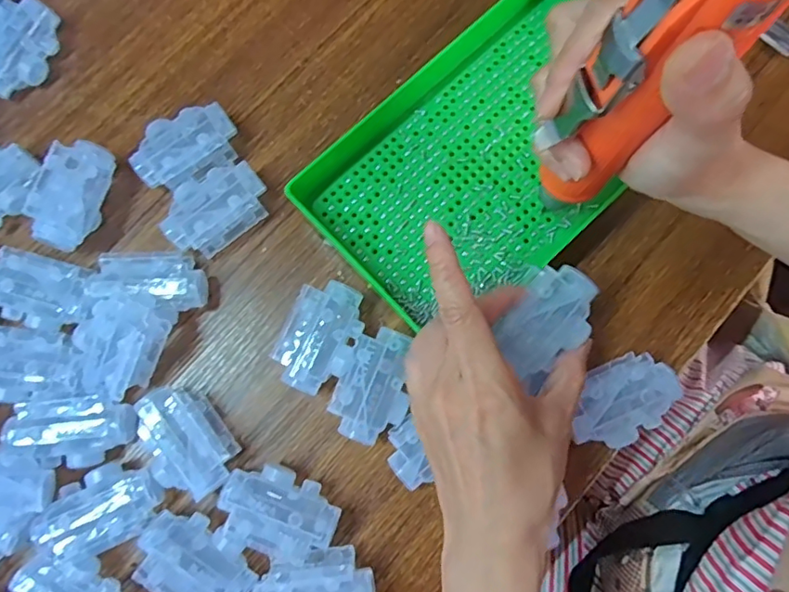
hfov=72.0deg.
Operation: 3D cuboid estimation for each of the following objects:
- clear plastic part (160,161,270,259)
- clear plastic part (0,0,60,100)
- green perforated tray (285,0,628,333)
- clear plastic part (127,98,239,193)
[{"bbox_3d":[-0.120,-0.060,0.361,0.068,0.027,0.045,-38,82,-6],"label":"clear plastic part"},{"bbox_3d":[-0.269,-0.177,0.387,0.047,0.019,0.070,31,82,-23],"label":"clear plastic part"},{"bbox_3d":[0.063,-0.096,0.361,0.234,0.033,0.156,-43,82,-7],"label":"green perforated tray"},{"bbox_3d":[-0.142,-0.102,0.372,0.070,0.029,0.045,-35,81,-6],"label":"clear plastic part"}]

